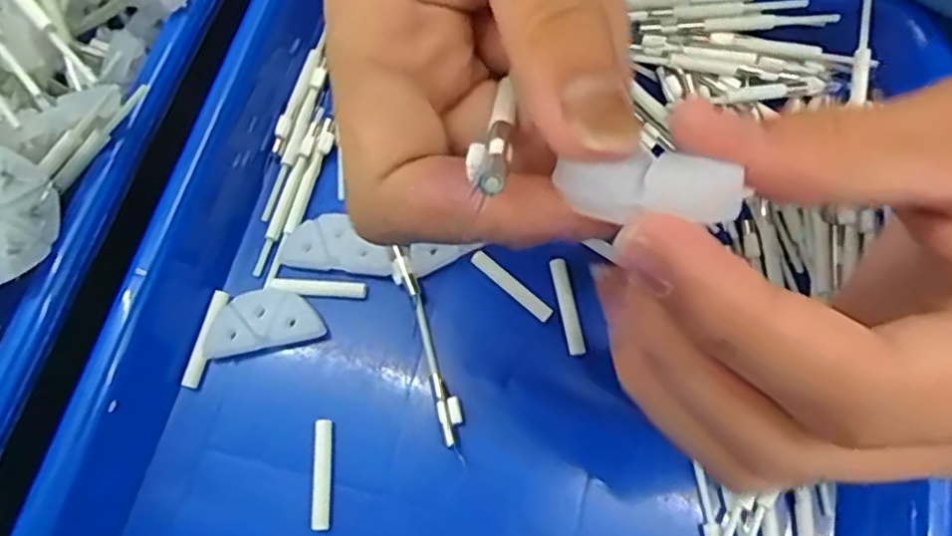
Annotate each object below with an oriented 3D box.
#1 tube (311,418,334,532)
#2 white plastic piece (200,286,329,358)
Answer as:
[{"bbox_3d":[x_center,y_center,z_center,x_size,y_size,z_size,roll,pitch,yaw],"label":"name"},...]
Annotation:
[{"bbox_3d":[-0.049,0.065,0.209,0.006,0.004,0.033,-3,71,1],"label":"tube"},{"bbox_3d":[-0.073,0.018,0.225,0.039,0.005,0.021,-13,71,-2],"label":"white plastic piece"}]

